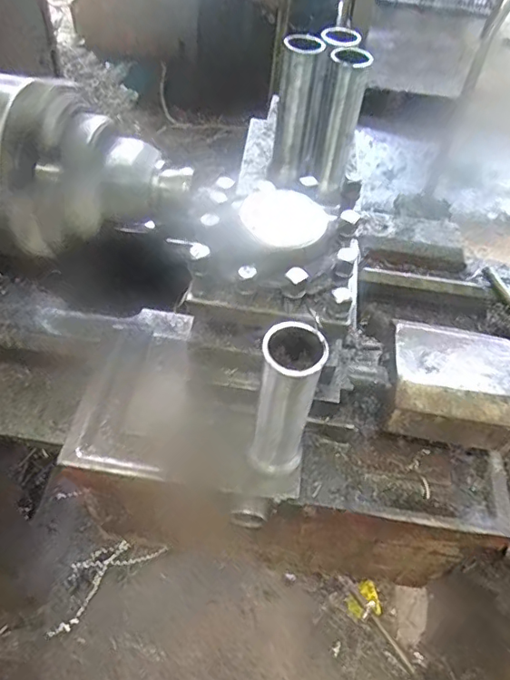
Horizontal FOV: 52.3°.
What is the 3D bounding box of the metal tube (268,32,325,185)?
[{"bbox_3d":[0.056,-0.319,0.730,0.050,0.186,0.060,11,52,6],"label":"metal tube"}]

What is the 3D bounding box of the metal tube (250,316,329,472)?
[{"bbox_3d":[0.028,0.059,0.478,0.047,0.183,0.054,11,52,6],"label":"metal tube"}]

